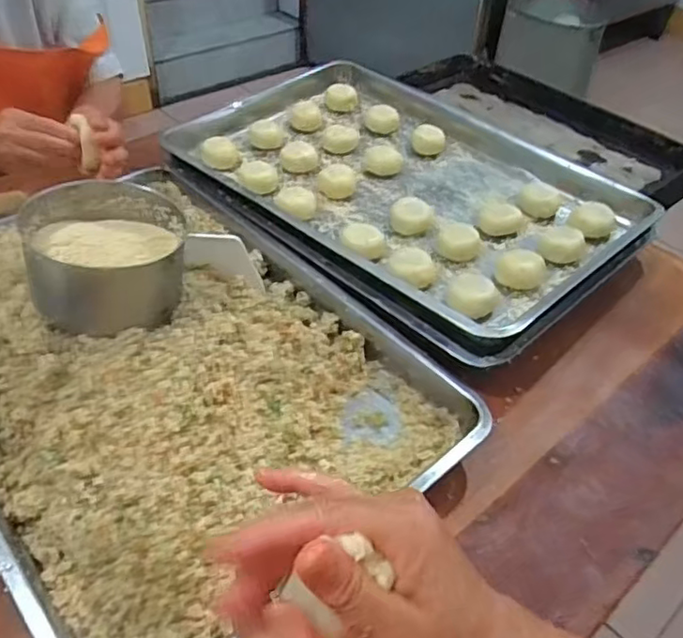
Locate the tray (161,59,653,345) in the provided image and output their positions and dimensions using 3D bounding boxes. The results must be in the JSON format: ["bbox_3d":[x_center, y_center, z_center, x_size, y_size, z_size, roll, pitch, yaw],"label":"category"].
[{"bbox_3d":[0.077,-0.194,0.845,0.600,0.053,0.413,35,51,29],"label":"tray"}]

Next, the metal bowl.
[{"bbox_3d":[-0.213,-0.054,0.573,0.135,0.096,0.135,2,43,-2],"label":"metal bowl"}]

